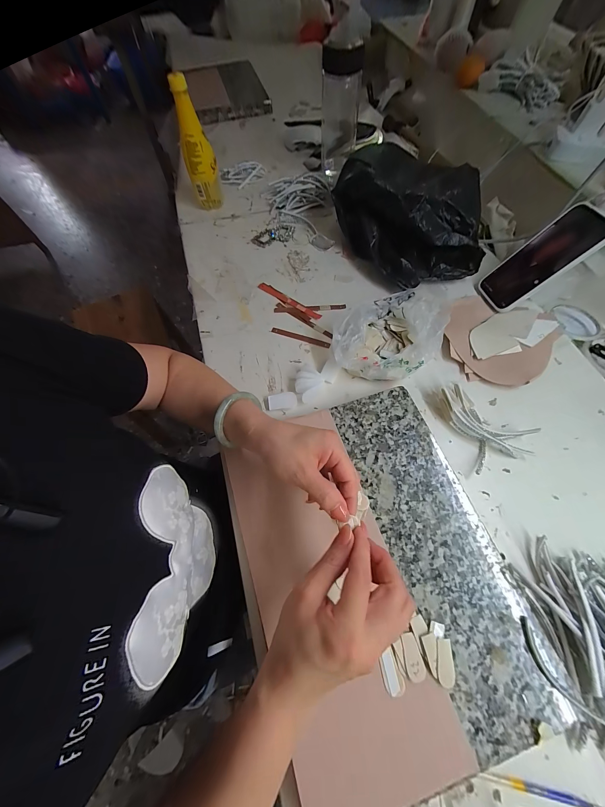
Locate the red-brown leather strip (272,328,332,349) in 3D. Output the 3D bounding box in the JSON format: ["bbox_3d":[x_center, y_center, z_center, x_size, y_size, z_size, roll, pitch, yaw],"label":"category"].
[{"bbox_3d":[-0.003,-0.116,0.489,0.108,0.005,0.011,17,66,10],"label":"red-brown leather strip"}]

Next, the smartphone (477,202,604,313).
[{"bbox_3d":[0.385,-0.235,0.457,0.012,0.166,0.085,14,51,-37],"label":"smartphone"}]

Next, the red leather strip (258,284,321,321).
[{"bbox_3d":[-0.026,-0.195,0.524,0.142,0.004,0.014,34,70,17],"label":"red leather strip"}]

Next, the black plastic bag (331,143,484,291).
[{"bbox_3d":[0.190,-0.387,0.540,0.233,0.121,0.315,-10,65,-3],"label":"black plastic bag"}]

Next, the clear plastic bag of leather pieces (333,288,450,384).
[{"bbox_3d":[0.138,-0.113,0.446,0.172,0.064,0.148,5,65,4],"label":"clear plastic bag of leather pieces"}]

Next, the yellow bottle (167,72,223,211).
[{"bbox_3d":[-0.215,-0.513,0.568,0.060,0.217,0.062,-19,65,-7],"label":"yellow bottle"}]

